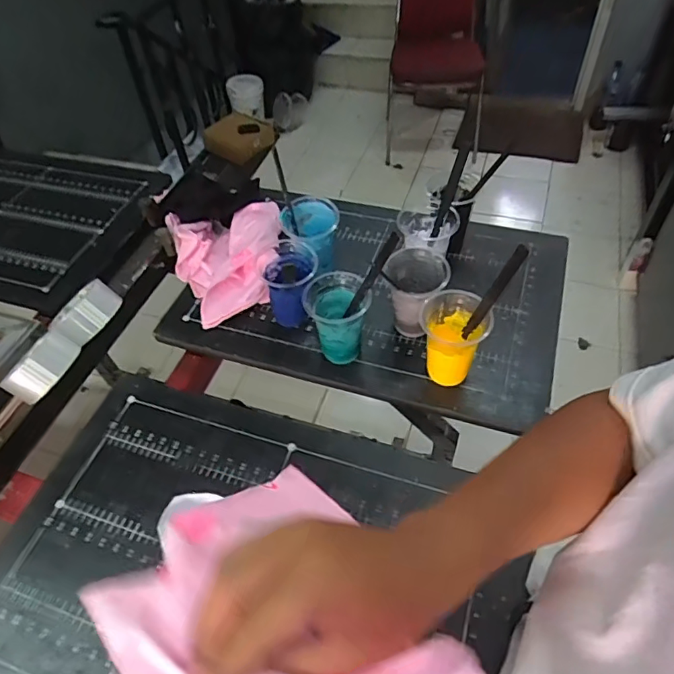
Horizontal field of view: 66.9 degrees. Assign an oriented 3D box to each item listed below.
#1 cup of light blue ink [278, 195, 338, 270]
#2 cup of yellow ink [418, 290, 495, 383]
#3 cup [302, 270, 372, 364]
[{"bbox_3d":[-0.042,-0.155,0.809,0.089,0.104,0.084,-3,51,3],"label":"cup of light blue ink"},{"bbox_3d":[0.155,0.008,0.679,0.077,0.129,0.079,-3,51,3],"label":"cup of yellow ink"},{"bbox_3d":[0.001,-0.024,0.721,0.086,0.113,0.084,-3,51,3],"label":"cup"}]

